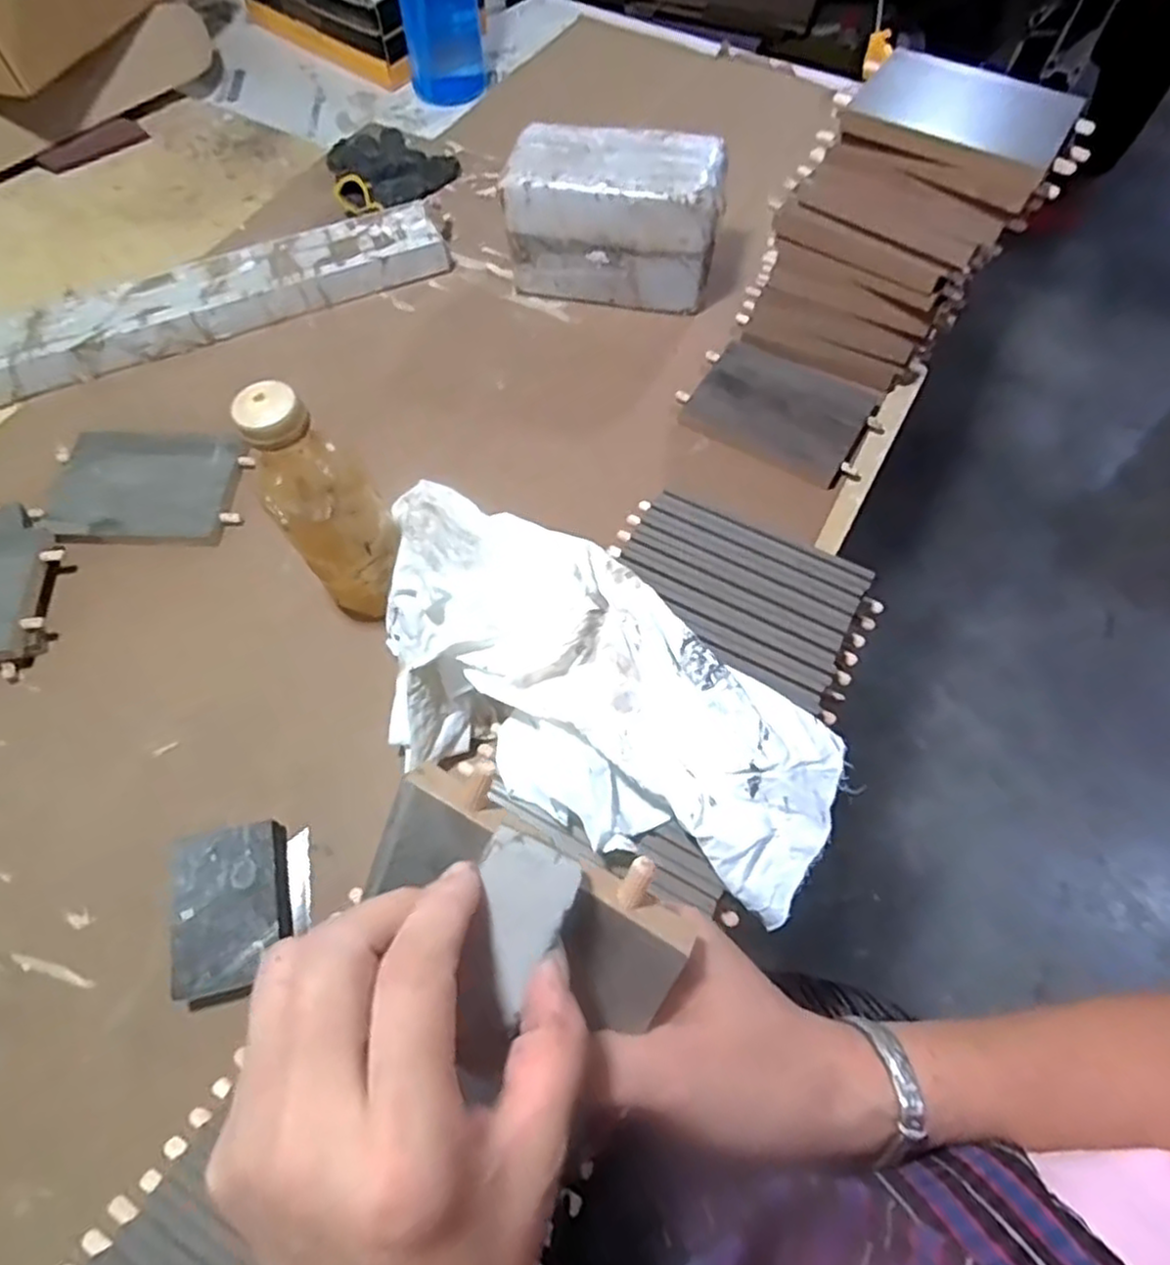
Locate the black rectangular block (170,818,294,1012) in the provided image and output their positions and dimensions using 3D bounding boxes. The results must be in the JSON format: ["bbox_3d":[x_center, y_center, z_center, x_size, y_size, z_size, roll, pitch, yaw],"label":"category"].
[{"bbox_3d":[-0.232,0.184,0.466,0.067,0.031,0.105,-10,66,-7],"label":"black rectangular block"}]

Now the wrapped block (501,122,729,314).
[{"bbox_3d":[0.030,-0.417,0.707,0.211,0.118,0.106,14,65,5],"label":"wrapped block"}]

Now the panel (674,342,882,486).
[{"bbox_3d":[0.189,-0.218,0.672,0.169,0.012,0.133,30,67,11],"label":"panel"}]

